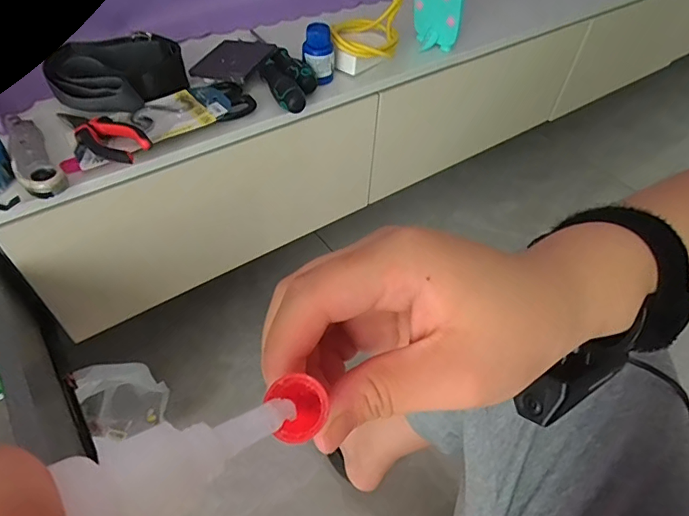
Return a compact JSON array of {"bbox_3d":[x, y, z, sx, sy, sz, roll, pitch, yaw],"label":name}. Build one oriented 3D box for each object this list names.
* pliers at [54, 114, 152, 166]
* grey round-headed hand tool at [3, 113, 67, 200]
[{"bbox_3d":[-0.268,-0.140,0.505,0.150,0.022,0.044,33,55,23],"label":"pliers"},{"bbox_3d":[-0.330,-0.109,0.490,0.037,0.021,0.140,-29,57,-25],"label":"grey round-headed hand tool"}]

